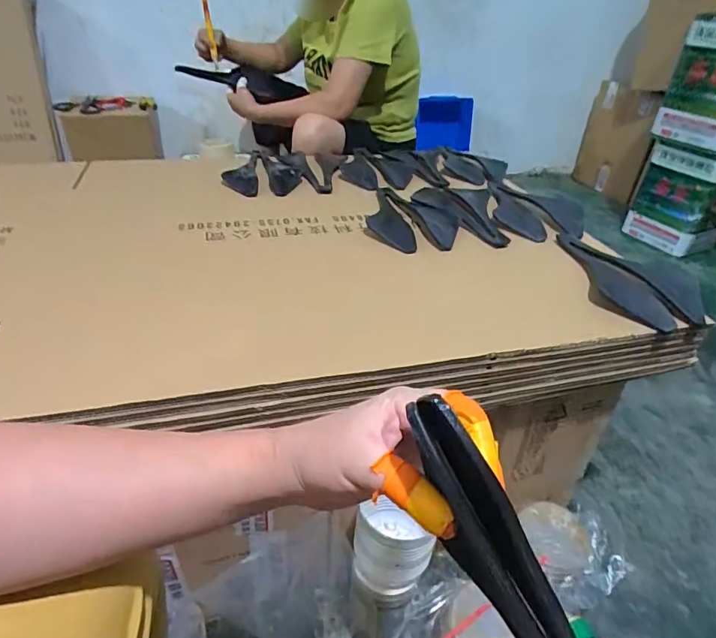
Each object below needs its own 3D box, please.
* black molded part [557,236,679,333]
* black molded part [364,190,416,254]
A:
[{"bbox_3d":[0.344,-0.057,0.665,0.059,0.020,0.234,-1,34,-6],"label":"black molded part"},{"bbox_3d":[0.041,-0.149,0.748,0.060,0.027,0.142,-10,49,-19],"label":"black molded part"}]

